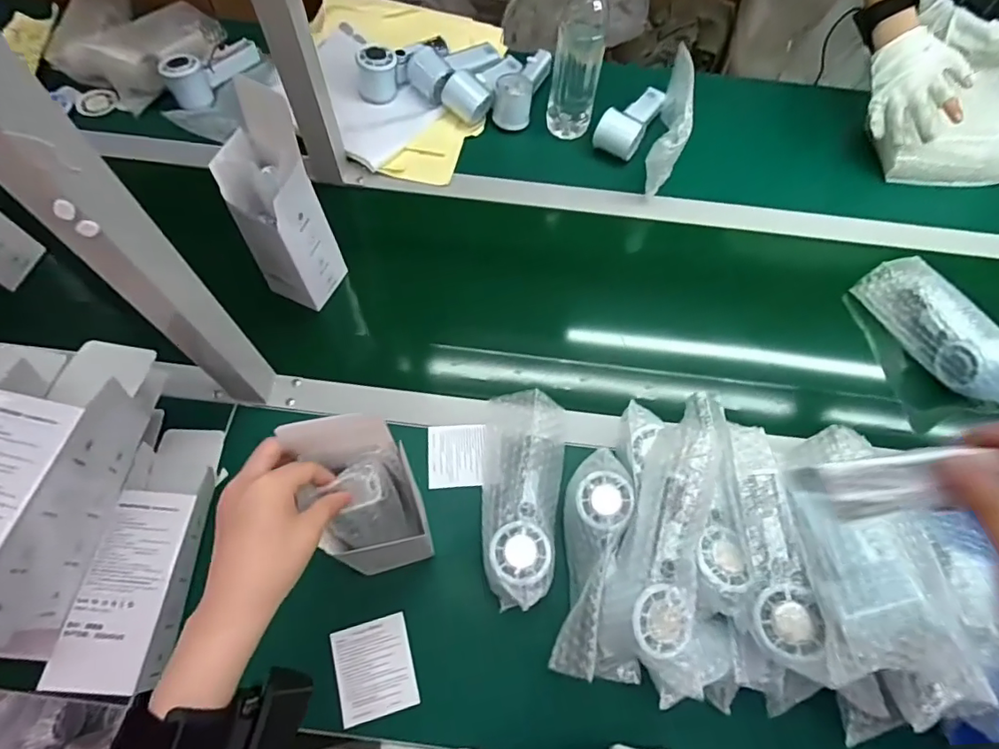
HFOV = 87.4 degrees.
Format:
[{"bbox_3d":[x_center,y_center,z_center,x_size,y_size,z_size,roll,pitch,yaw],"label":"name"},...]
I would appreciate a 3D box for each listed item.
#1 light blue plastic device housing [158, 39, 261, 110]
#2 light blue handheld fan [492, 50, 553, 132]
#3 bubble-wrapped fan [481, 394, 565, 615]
[{"bbox_3d":[-0.431,-0.473,0.802,0.065,0.058,0.175,21,54,7],"label":"light blue plastic device housing"},{"bbox_3d":[0.040,-0.447,0.809,0.055,0.051,0.146,24,67,9],"label":"light blue handheld fan"},{"bbox_3d":[0.022,0.119,0.524,0.083,0.056,0.205,7,66,1],"label":"bubble-wrapped fan"}]

